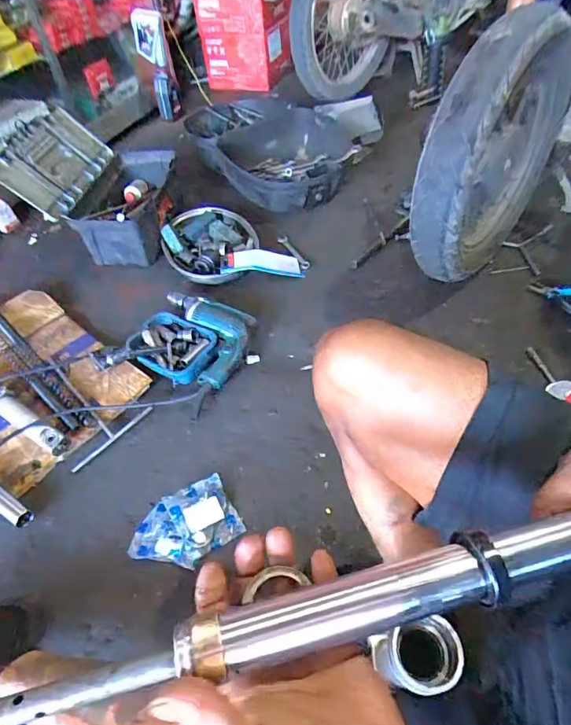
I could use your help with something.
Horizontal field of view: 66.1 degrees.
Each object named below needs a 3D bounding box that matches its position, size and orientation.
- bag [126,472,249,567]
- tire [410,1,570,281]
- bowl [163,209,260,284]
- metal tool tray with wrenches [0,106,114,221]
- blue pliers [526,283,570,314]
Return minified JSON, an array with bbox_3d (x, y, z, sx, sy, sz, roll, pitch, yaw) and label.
[{"bbox_3d":[-0.167,0.271,0.727,0.169,0.030,0.113,-25,52,-18],"label":"bag"},{"bbox_3d":[0.439,-0.430,0.923,0.103,0.461,0.512,34,59,30],"label":"tire"},{"bbox_3d":[-0.211,-0.326,1.203,0.250,0.062,0.273,-3,48,3],"label":"bowl"},{"bbox_3d":[-0.597,-0.526,1.136,0.034,0.195,0.329,-22,41,41],"label":"metal tool tray with wrenches"},{"bbox_3d":[0.639,-0.156,1.006,0.144,0.016,0.098,34,59,30],"label":"blue pliers"}]

